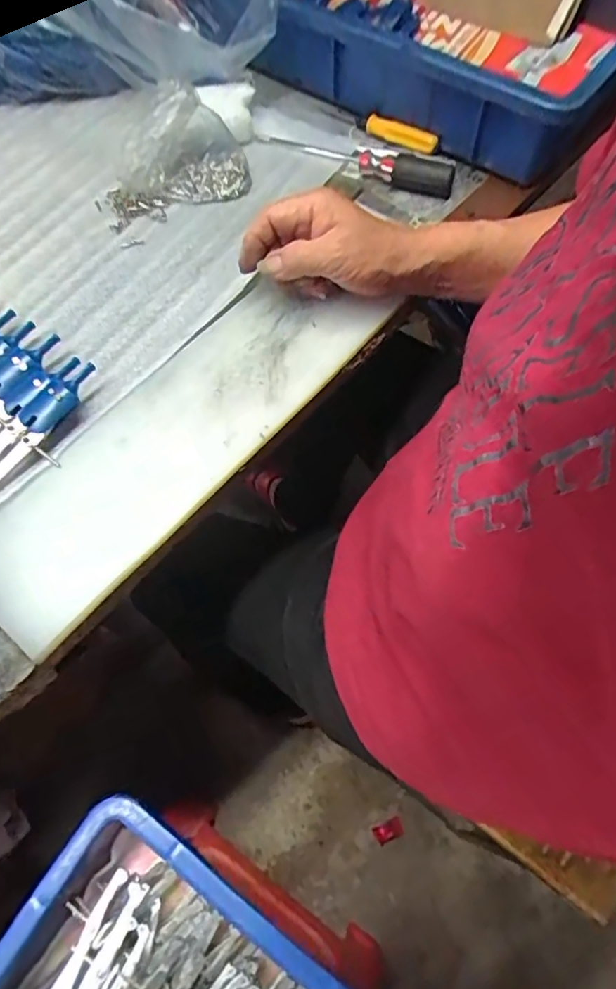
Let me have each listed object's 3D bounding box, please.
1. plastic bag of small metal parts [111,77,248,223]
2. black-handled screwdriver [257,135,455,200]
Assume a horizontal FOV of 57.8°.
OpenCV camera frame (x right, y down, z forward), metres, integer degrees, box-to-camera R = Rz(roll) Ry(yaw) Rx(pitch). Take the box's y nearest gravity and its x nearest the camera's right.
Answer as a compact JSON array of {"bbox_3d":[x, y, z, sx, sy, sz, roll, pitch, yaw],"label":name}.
[{"bbox_3d":[-0.105,-0.262,0.426,0.113,0.064,0.061,-26,67,-12],"label":"plastic bag of small metal parts"},{"bbox_3d":[0.041,-0.284,0.469,0.167,0.022,0.029,20,66,9],"label":"black-handled screwdriver"}]

